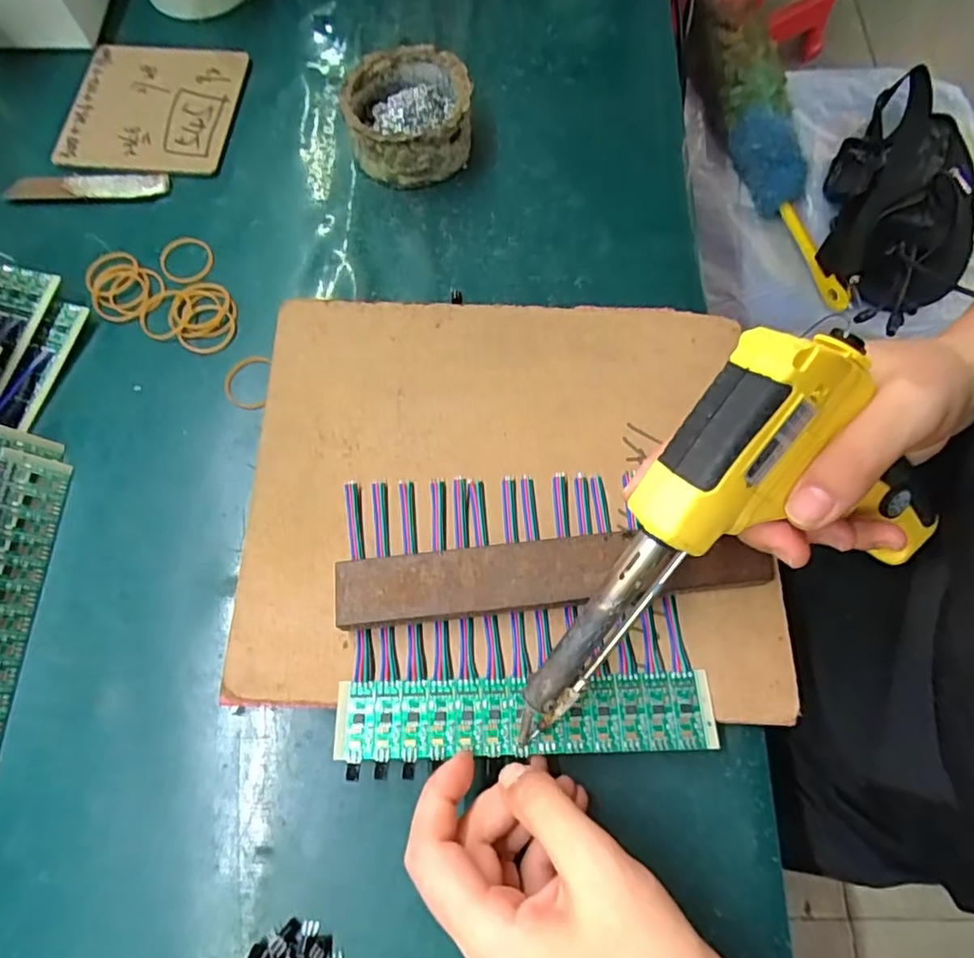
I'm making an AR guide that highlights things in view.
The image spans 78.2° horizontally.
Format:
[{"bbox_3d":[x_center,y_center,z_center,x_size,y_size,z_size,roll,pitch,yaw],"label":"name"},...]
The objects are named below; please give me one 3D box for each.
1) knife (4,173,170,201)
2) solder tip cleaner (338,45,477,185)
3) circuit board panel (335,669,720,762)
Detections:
[{"bbox_3d":[-0.264,-0.193,0.395,0.104,0.004,0.020,-1,71,-1],"label":"knife"},{"bbox_3d":[-0.052,-0.236,0.388,0.078,0.042,0.088,-20,72,-7],"label":"solder tip cleaner"},{"bbox_3d":[0.016,0.104,0.265,0.163,0.005,0.032,-2,71,1],"label":"circuit board panel"}]

